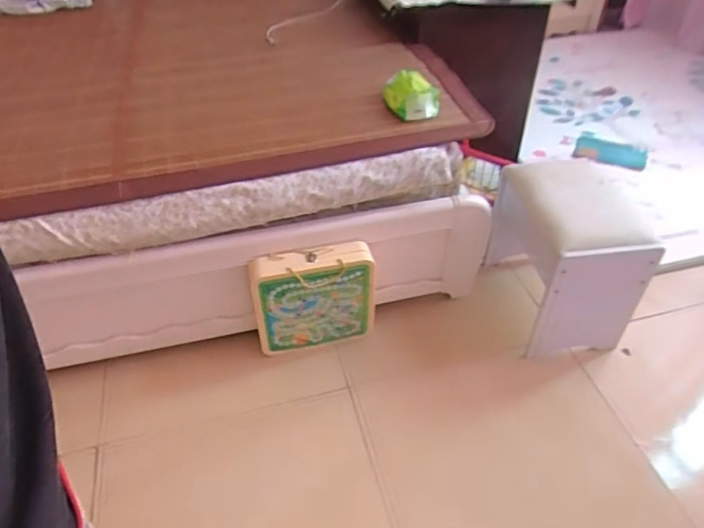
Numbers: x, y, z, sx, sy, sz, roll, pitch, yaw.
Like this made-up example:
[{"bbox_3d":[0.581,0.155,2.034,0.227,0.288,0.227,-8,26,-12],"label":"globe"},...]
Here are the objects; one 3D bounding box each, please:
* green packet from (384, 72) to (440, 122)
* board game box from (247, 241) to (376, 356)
[{"bbox_3d":[0.167,-0.475,1.481,0.154,0.095,0.141,4,41,5],"label":"green packet"},{"bbox_3d":[-0.098,0.098,1.416,0.334,0.301,0.093,-12,43,-9],"label":"board game box"}]

